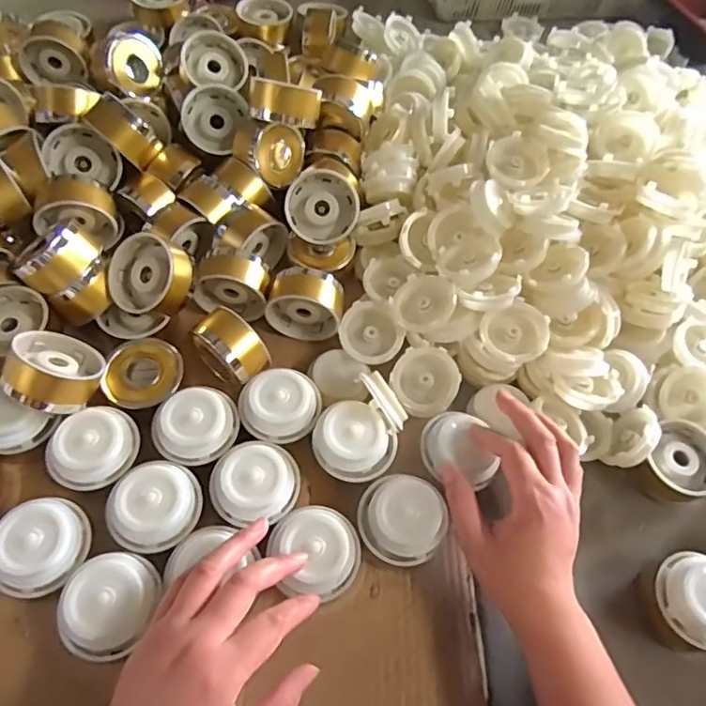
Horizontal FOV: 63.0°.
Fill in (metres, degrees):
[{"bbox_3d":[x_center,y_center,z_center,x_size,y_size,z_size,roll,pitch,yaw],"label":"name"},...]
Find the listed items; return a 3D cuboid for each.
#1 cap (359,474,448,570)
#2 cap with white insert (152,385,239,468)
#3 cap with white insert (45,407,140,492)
[{"bbox_3d":[0.036,0.123,0.431,0.064,0.020,0.064,21,91,15],"label":"cap"},{"bbox_3d":[-0.122,0.057,0.448,0.062,0.025,0.056,-30,66,-20],"label":"cap with white insert"},{"bbox_3d":[-0.196,0.072,0.435,0.056,0.025,0.063,37,64,16],"label":"cap with white insert"}]

